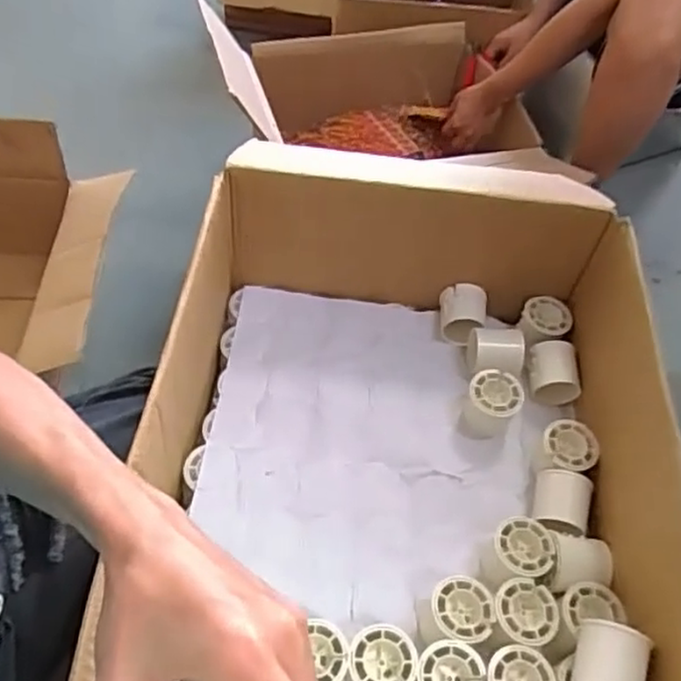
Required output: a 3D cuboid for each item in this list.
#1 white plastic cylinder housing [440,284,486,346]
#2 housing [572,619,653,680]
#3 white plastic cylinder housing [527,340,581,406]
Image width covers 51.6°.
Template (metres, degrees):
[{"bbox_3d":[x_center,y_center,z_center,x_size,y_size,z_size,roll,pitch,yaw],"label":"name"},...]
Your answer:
[{"bbox_3d":[0.140,-0.031,0.818,0.054,0.045,0.058,18,53,8],"label":"white plastic cylinder housing"},{"bbox_3d":[0.206,0.253,0.548,0.053,0.051,0.051,21,54,10],"label":"housing"},{"bbox_3d":[0.234,0.036,0.779,0.053,0.042,0.058,1,53,-5],"label":"white plastic cylinder housing"}]

